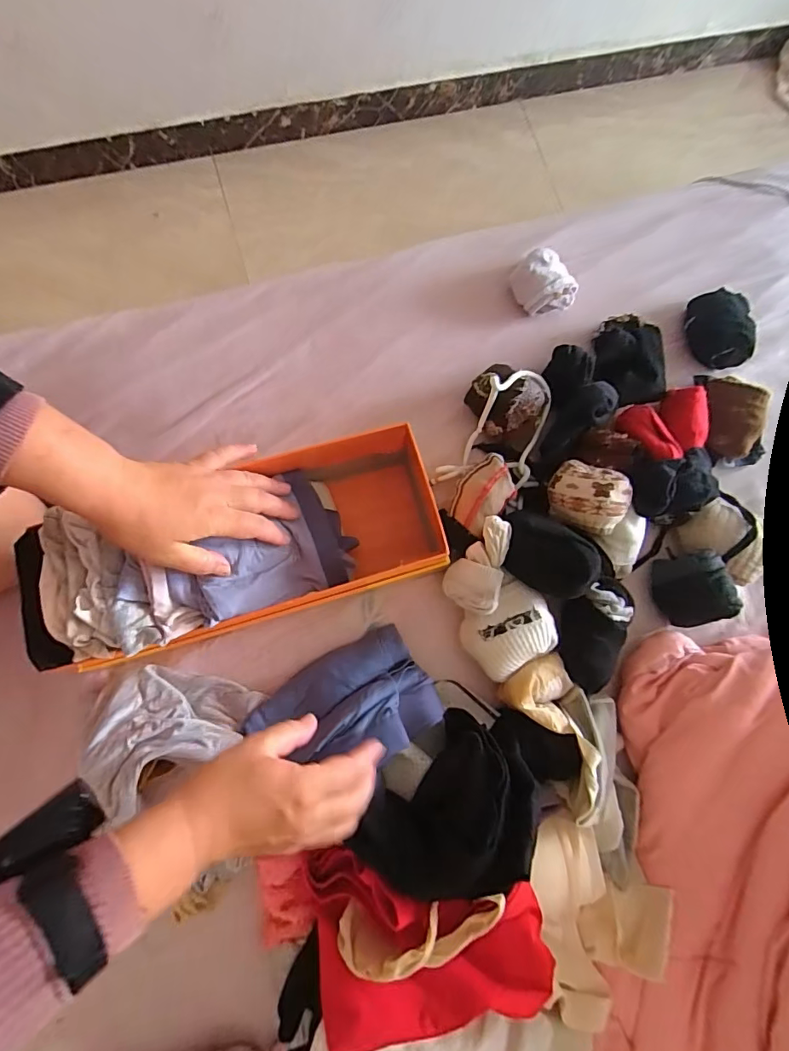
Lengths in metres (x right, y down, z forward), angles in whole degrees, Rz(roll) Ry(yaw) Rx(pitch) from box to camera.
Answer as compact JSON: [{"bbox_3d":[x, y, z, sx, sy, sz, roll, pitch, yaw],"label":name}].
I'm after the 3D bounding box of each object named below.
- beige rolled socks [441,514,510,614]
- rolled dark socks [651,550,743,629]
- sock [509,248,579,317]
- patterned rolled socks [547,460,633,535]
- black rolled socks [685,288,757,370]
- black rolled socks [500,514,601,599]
[{"bbox_3d":[0.081,0.039,0.473,0.053,0.059,0.089,15,80,-1],"label":"beige rolled socks"},{"bbox_3d":[0.321,0.069,0.509,0.034,0.070,0.072,-22,86,-40],"label":"rolled dark socks"},{"bbox_3d":[0.174,-0.288,0.570,0.061,0.044,0.080,-33,81,-7],"label":"sock"},{"bbox_3d":[0.194,-0.030,0.484,0.077,0.044,0.062,30,106,37],"label":"patterned rolled socks"},{"bbox_3d":[0.387,-0.240,0.570,0.065,0.045,0.097,1,79,-1],"label":"black rolled socks"},{"bbox_3d":[0.149,0.028,0.470,0.102,0.065,0.061,28,80,2],"label":"black rolled socks"}]

